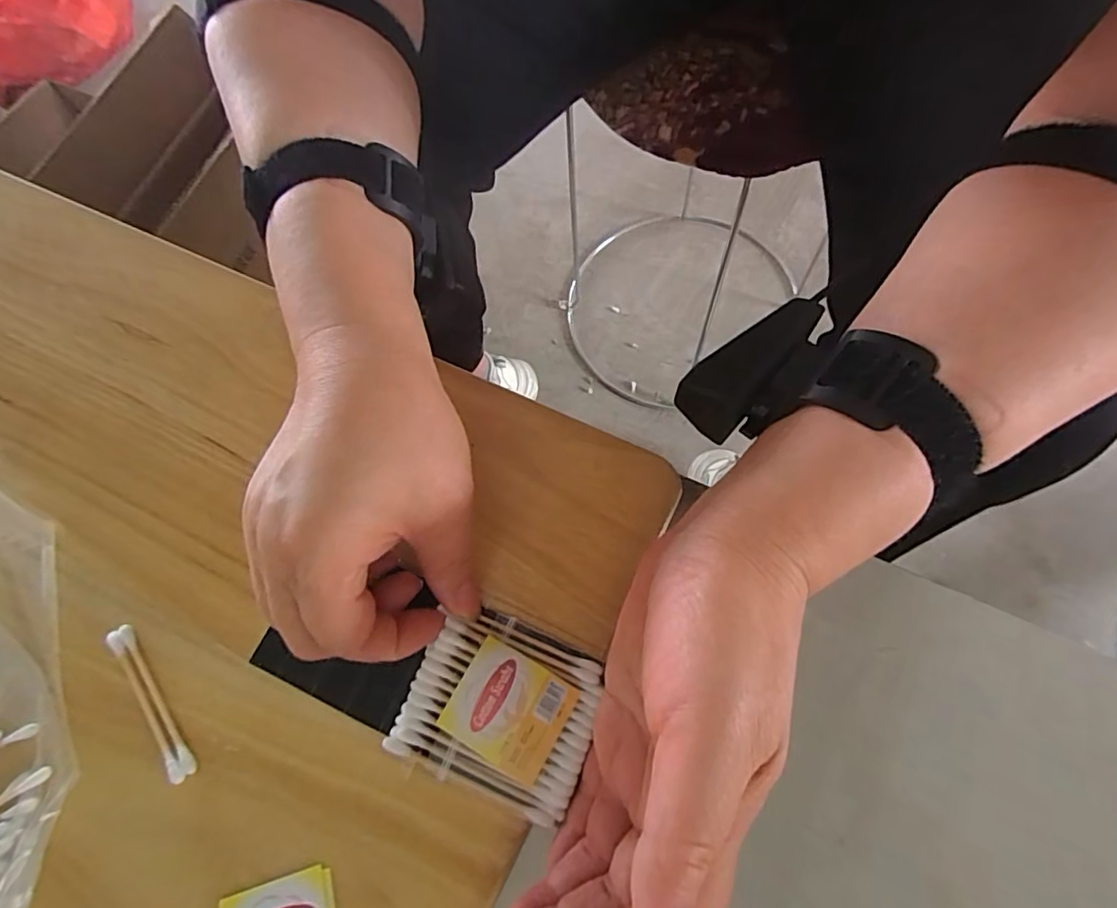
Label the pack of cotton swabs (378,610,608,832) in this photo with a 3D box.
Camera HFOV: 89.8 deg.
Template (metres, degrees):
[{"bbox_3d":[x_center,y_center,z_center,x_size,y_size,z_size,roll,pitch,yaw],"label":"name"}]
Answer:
[{"bbox_3d":[-0.023,0.099,0.220,0.070,0.011,0.063,20,71,10],"label":"pack of cotton swabs"}]

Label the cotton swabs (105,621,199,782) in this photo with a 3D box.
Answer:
[{"bbox_3d":[-0.172,0.103,0.234,0.010,0.004,0.072,-37,72,-11],"label":"cotton swabs"}]

